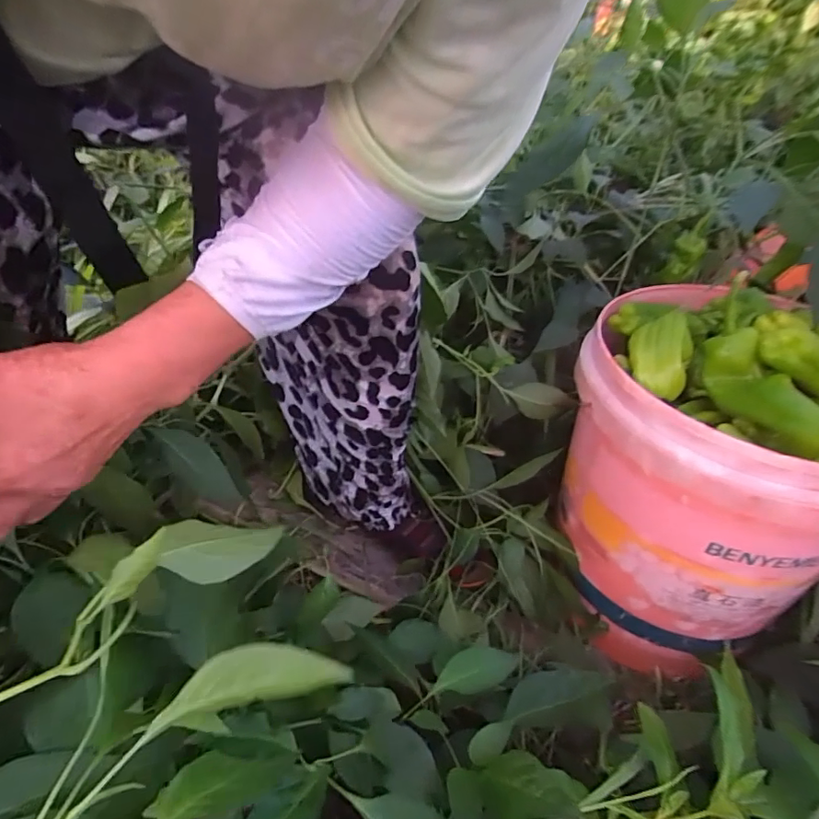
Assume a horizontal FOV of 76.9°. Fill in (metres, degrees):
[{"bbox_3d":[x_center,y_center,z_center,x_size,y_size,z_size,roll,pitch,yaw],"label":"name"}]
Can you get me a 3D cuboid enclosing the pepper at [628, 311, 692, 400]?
[{"bbox_3d":[0.224,-0.052,0.458,0.048,0.040,0.079,18,43,14],"label":"pepper"}]

